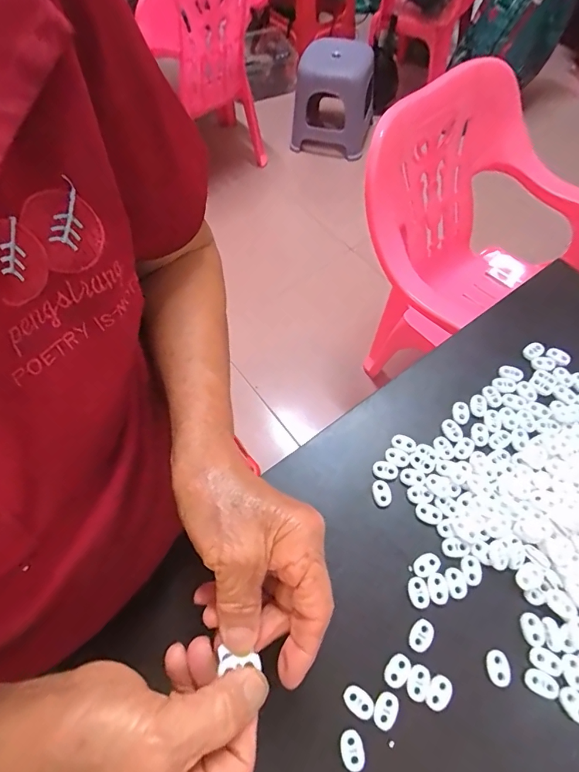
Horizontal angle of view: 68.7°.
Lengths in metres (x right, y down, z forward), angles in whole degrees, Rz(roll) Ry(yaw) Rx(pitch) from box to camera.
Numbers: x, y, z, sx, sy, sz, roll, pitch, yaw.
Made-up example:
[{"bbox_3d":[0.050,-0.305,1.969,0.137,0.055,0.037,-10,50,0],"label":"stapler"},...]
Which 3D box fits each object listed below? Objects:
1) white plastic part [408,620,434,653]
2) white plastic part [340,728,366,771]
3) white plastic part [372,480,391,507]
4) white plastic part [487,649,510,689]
[{"bbox_3d":[0.102,0.192,0.326,0.016,0.004,0.023,35,68,18],"label":"white plastic part"},{"bbox_3d":[0.044,0.255,0.295,0.015,0.004,0.023,-12,62,-5],"label":"white plastic part"},{"bbox_3d":[0.082,0.096,0.379,0.015,0.005,0.023,-11,62,-4],"label":"white plastic part"},{"bbox_3d":[0.156,0.210,0.315,0.016,0.004,0.024,-3,62,1],"label":"white plastic part"}]

